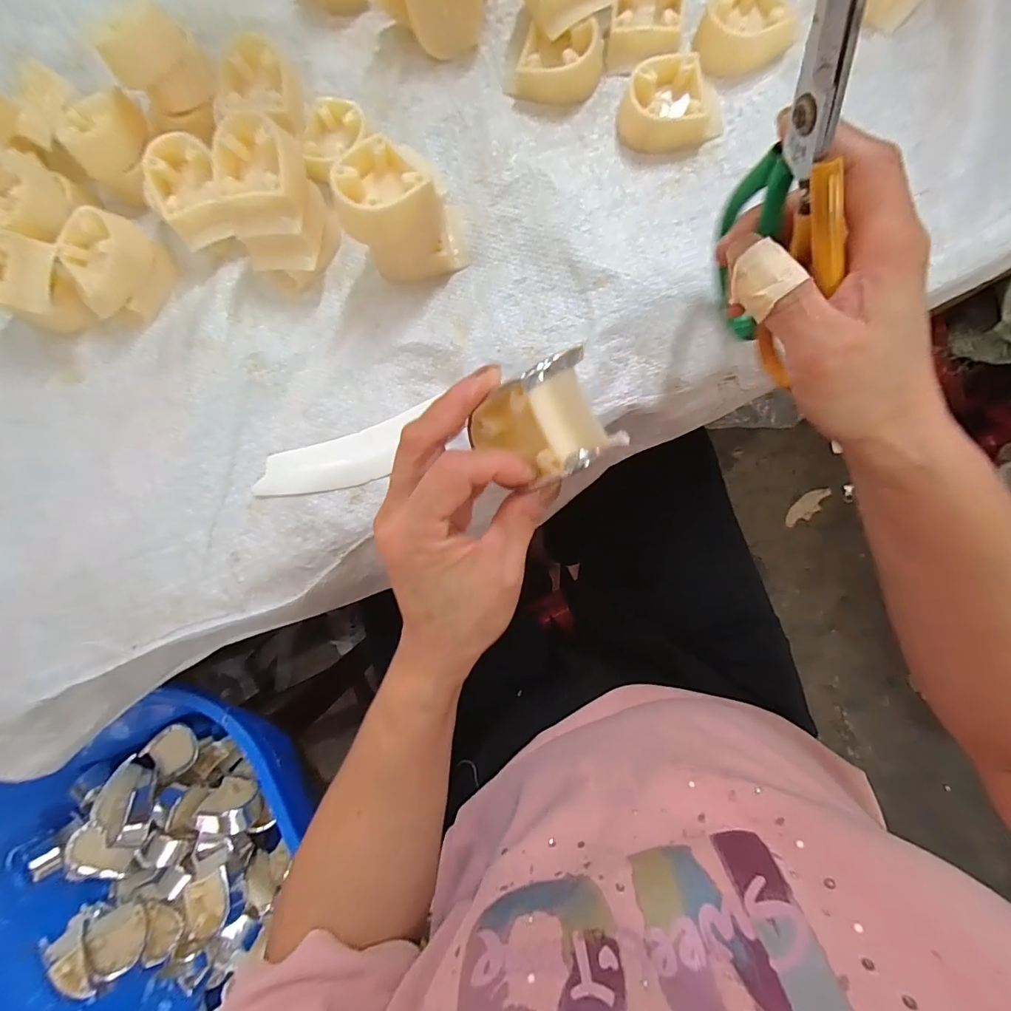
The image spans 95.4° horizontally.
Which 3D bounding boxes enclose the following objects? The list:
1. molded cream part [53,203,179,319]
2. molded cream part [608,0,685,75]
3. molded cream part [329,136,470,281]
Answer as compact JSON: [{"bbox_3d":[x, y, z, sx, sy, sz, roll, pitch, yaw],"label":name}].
[{"bbox_3d":[-0.267,-0.161,0.310,0.053,0.040,0.062,28,90,8],"label":"molded cream part"},{"bbox_3d":[0.091,-0.317,0.295,0.044,0.020,0.048,4,87,8],"label":"molded cream part"},{"bbox_3d":[-0.064,-0.181,0.283,0.064,0.063,0.055,-23,84,6],"label":"molded cream part"}]

